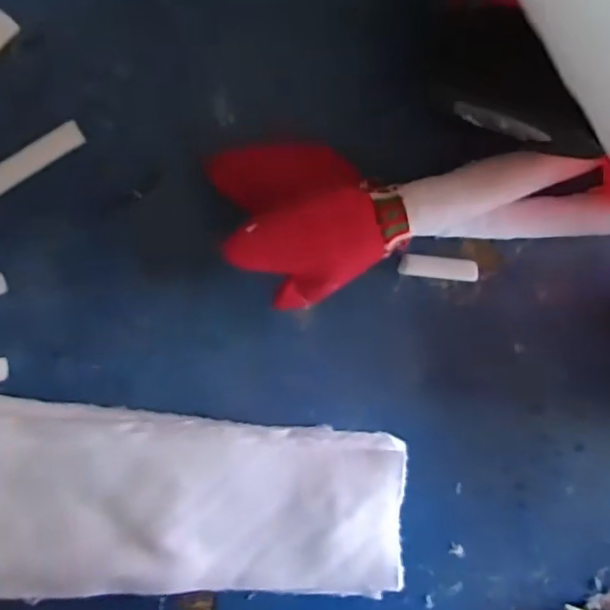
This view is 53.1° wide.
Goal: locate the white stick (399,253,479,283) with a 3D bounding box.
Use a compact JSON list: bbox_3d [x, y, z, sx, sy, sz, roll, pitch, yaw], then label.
[{"bbox_3d":[0.097,-0.027,0.443,0.056,0.013,0.015,5,96,-7],"label":"white stick"}]

